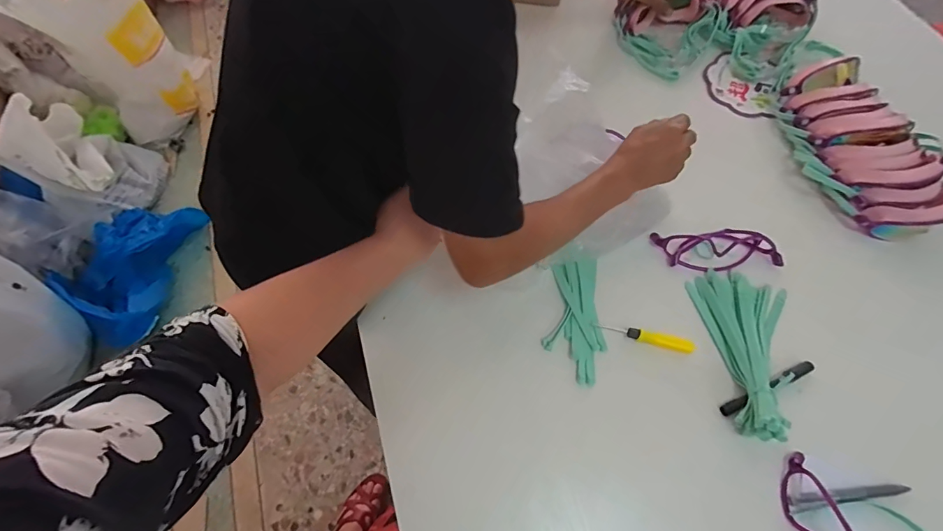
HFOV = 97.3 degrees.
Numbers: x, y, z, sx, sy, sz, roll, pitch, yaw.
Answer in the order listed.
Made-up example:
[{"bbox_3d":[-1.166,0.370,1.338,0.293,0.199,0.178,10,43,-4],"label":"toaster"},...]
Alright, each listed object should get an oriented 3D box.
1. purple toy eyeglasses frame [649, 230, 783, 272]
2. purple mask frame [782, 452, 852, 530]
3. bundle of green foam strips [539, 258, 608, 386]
[{"bbox_3d":[0.358,-0.026,0.594,0.177,0.037,0.057,-1,64,1],"label":"purple toy eyeglasses frame"},{"bbox_3d":[0.389,0.289,0.444,0.051,0.042,0.153,-16,65,-7],"label":"purple mask frame"},{"bbox_3d":[0.147,0.068,0.576,0.078,0.014,0.176,11,65,6],"label":"bundle of green foam strips"}]

